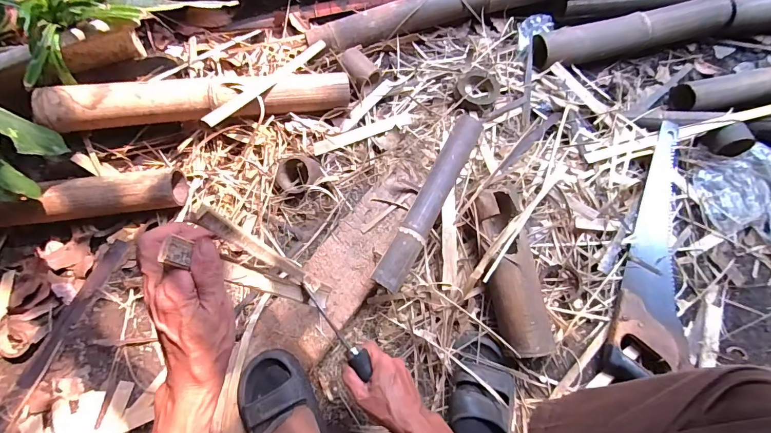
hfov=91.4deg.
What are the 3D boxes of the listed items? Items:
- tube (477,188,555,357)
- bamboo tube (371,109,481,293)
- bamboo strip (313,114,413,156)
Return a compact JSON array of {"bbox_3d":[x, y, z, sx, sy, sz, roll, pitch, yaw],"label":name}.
[{"bbox_3d":[0.218,0.094,0.648,0.086,0.088,0.278,-8,68,-4],"label":"tube"},{"bbox_3d":[0.091,-0.044,0.691,0.052,0.042,0.401,26,69,10],"label":"bamboo tube"},{"bbox_3d":[-0.047,-0.177,0.797,0.214,0.011,0.034,-22,69,-9],"label":"bamboo strip"}]

